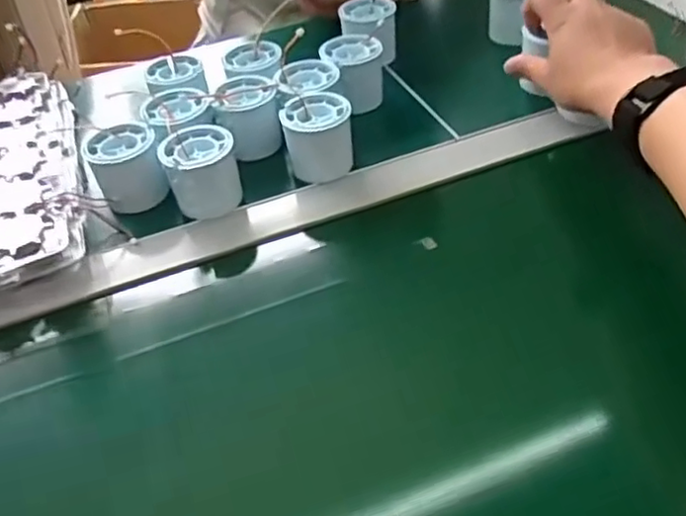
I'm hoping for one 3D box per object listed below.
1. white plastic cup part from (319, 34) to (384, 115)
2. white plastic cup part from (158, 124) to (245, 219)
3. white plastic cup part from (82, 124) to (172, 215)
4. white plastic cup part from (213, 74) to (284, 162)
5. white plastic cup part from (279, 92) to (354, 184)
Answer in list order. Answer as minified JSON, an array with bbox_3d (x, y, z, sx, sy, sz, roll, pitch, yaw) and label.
[{"bbox_3d":[0.011,-0.167,0.588,0.056,0.050,0.056,-7,46,0],"label":"white plastic cup part"},{"bbox_3d":[-0.107,-0.066,0.499,0.053,0.058,0.044,-18,47,-10],"label":"white plastic cup part"},{"bbox_3d":[-0.171,-0.071,0.513,0.055,0.052,0.046,-18,47,-10],"label":"white plastic cup part"},{"bbox_3d":[-0.080,-0.119,0.549,0.053,0.049,0.061,-11,46,-3],"label":"white plastic cup part"},{"bbox_3d":[-0.020,-0.098,0.521,0.052,0.051,0.049,-14,46,-7],"label":"white plastic cup part"}]

